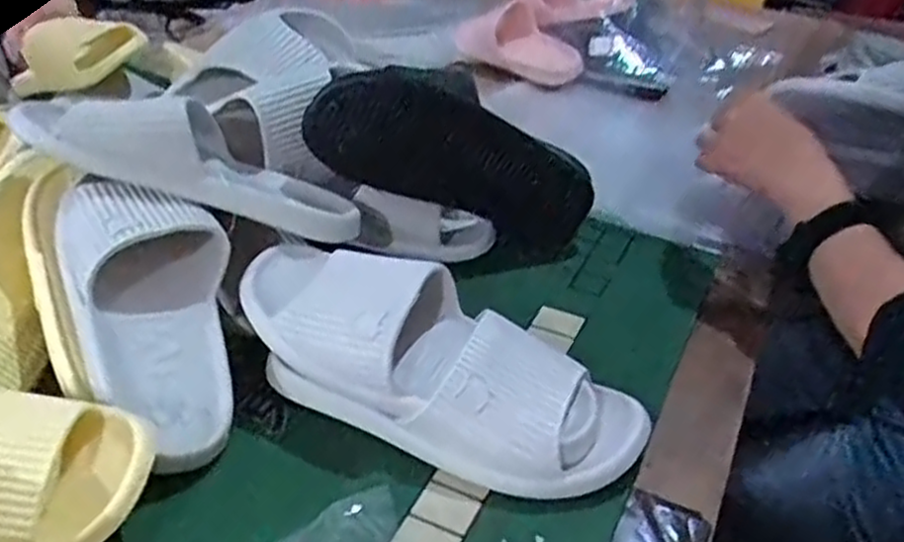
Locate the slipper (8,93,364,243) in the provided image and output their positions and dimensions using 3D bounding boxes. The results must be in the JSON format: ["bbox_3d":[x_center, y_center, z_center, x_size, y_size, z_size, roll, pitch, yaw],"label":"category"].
[{"bbox_3d":[-0.198,-0.096,0.627,0.262,0.072,0.087,19,29,-23],"label":"slipper"}]

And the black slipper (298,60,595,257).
[{"bbox_3d":[0.004,-0.104,0.723,0.265,0.132,0.067,23,35,-5],"label":"black slipper"}]

